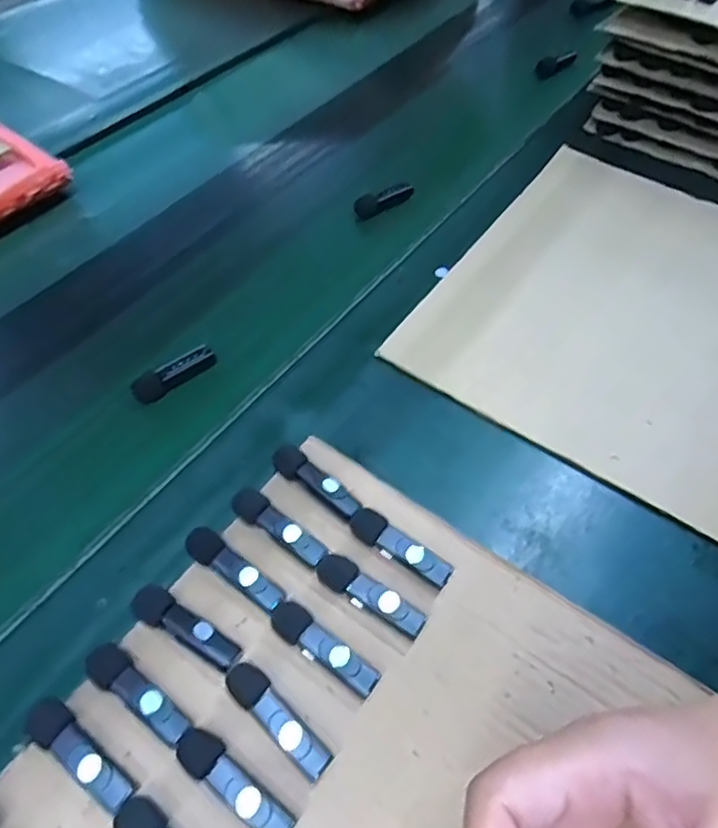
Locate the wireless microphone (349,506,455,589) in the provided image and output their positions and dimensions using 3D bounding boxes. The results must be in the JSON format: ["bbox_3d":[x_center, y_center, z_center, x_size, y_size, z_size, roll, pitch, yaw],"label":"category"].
[{"bbox_3d":[0.023,0.078,0.355,0.064,0.019,0.017,33,60,19],"label":"wireless microphone"}]

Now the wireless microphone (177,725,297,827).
[{"bbox_3d":[-0.058,0.174,0.288,0.065,0.018,0.017,32,59,18],"label":"wireless microphone"}]

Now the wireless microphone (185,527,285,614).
[{"bbox_3d":[-0.070,0.089,0.345,0.063,0.019,0.017,32,59,18],"label":"wireless microphone"}]

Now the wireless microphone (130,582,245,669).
[{"bbox_3d":[-0.092,0.114,0.327,0.065,0.018,0.018,27,58,15],"label":"wireless microphone"}]

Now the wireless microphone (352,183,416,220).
[{"bbox_3d":[0.025,-0.212,0.606,0.062,0.023,0.020,-29,57,-20],"label":"wireless microphone"}]

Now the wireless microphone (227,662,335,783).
[{"bbox_3d":[-0.040,0.151,0.303,0.064,0.018,0.017,39,62,22],"label":"wireless microphone"}]

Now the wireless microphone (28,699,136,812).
[{"bbox_3d":[-0.133,0.161,0.292,0.064,0.018,0.017,32,59,18],"label":"wireless microphone"}]

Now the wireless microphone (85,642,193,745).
[{"bbox_3d":[-0.111,0.142,0.308,0.062,0.017,0.018,36,61,21],"label":"wireless microphone"}]

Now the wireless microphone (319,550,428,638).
[{"bbox_3d":[0.006,0.101,0.339,0.066,0.018,0.017,30,59,18],"label":"wireless microphone"}]

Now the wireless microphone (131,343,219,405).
[{"bbox_3d":[-0.143,-0.031,0.472,0.066,0.018,0.015,-33,62,-23],"label":"wireless microphone"}]

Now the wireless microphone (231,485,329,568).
[{"bbox_3d":[-0.047,0.068,0.362,0.064,0.016,0.017,32,59,18],"label":"wireless microphone"}]

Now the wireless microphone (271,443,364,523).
[{"bbox_3d":[-0.025,0.042,0.379,0.064,0.017,0.019,33,60,19],"label":"wireless microphone"}]

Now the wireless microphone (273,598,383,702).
[{"bbox_3d":[-0.020,0.124,0.323,0.065,0.018,0.018,35,60,20],"label":"wireless microphone"}]

